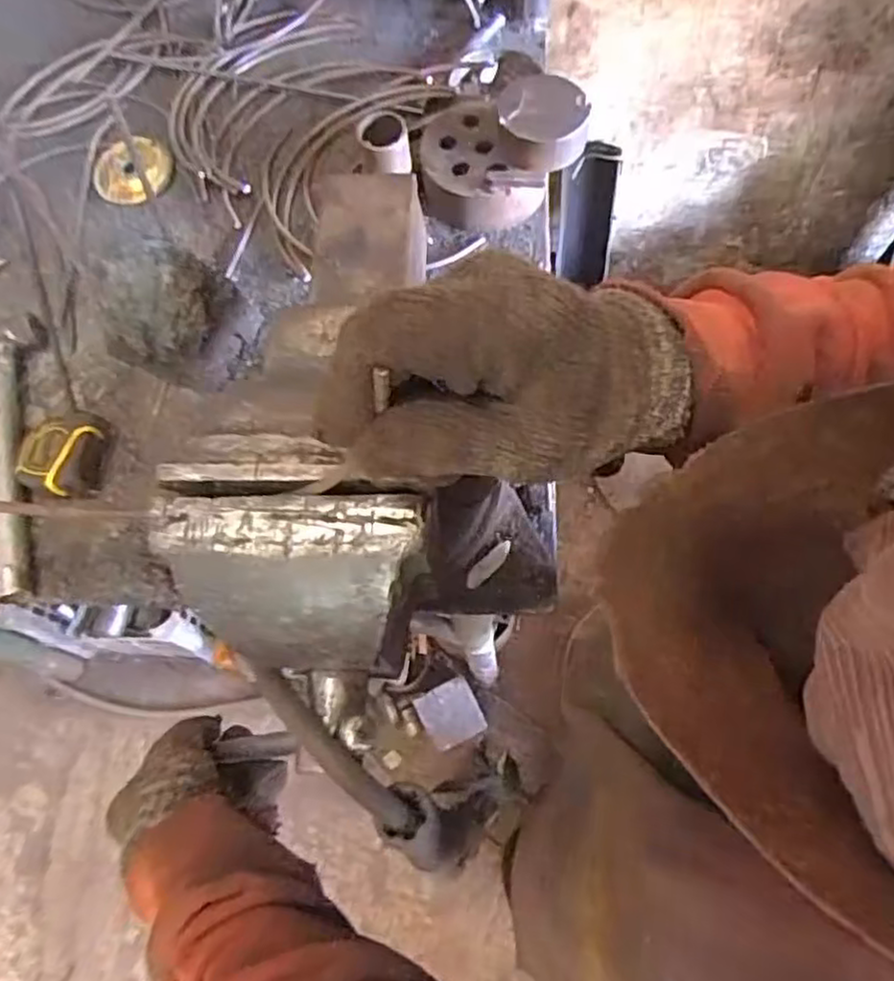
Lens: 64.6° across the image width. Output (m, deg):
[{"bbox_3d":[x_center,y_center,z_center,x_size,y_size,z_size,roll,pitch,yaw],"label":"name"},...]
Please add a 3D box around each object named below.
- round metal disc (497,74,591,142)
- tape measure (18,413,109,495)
[{"bbox_3d":[0.077,-0.307,0.566,0.070,0.010,0.061,-1,79,3],"label":"round metal disc"},{"bbox_3d":[-0.292,-0.027,0.536,0.052,0.038,0.064,9,69,7],"label":"tape measure"}]

